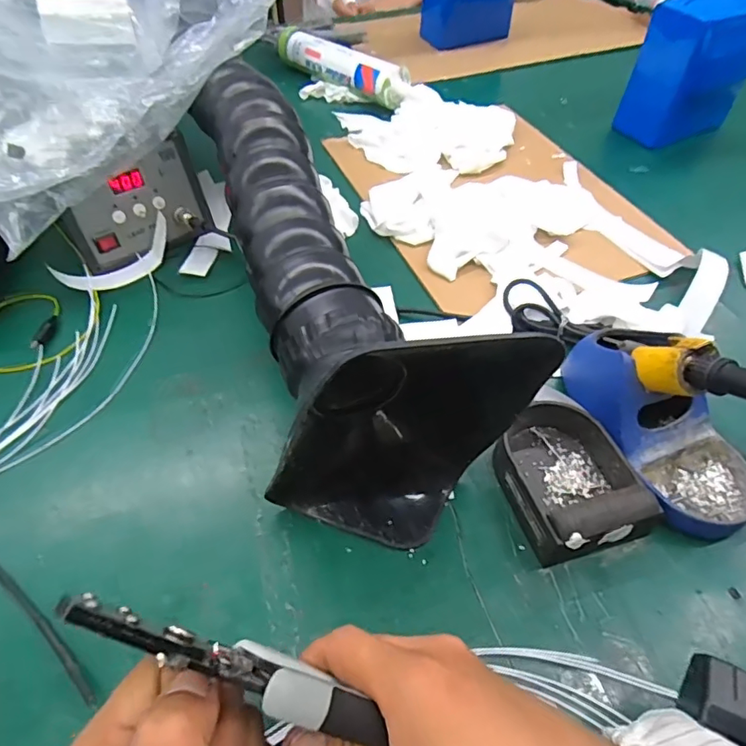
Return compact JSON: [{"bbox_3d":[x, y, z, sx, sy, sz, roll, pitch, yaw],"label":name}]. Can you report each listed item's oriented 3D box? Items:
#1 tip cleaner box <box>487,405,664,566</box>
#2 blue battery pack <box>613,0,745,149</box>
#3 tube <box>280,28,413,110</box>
[{"bbox_3d":[0.126,0.065,0.350,0.076,0.034,0.105,-13,52,-11],"label":"tip cleaner box"},{"bbox_3d":[0.387,-0.364,0.634,0.134,0.143,0.070,-16,52,-14],"label":"blue battery pack"},{"bbox_3d":[-0.043,-0.438,0.764,0.227,0.052,0.045,36,59,26],"label":"tube"}]

